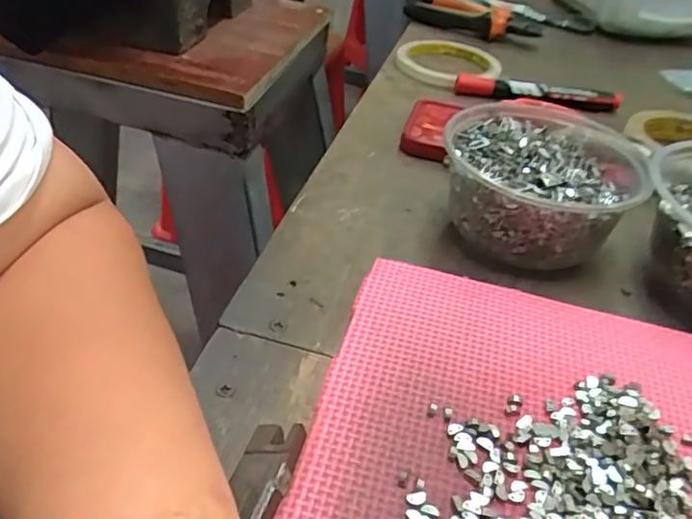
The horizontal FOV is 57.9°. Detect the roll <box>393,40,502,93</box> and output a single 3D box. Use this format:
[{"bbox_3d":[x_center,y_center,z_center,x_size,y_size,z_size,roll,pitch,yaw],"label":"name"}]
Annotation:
[{"bbox_3d":[0.097,-0.194,0.610,0.098,0.013,0.098,5,39,-4],"label":"roll"}]

